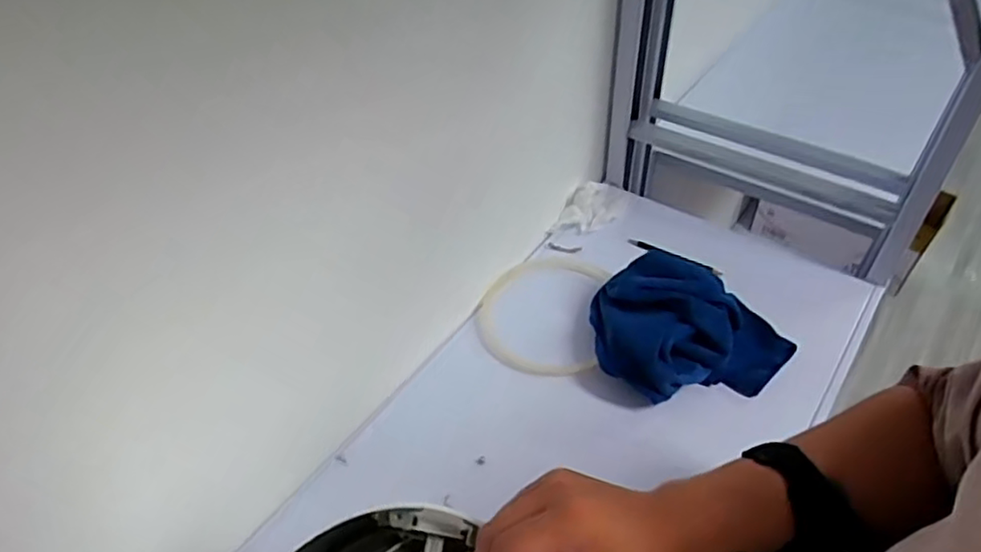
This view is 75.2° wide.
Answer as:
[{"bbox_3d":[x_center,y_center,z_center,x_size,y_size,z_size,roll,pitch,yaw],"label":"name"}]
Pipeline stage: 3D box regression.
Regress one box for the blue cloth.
[{"bbox_3d":[0.229,0.065,0.727,0.230,0.099,0.167,10,48,15],"label":"blue cloth"}]

